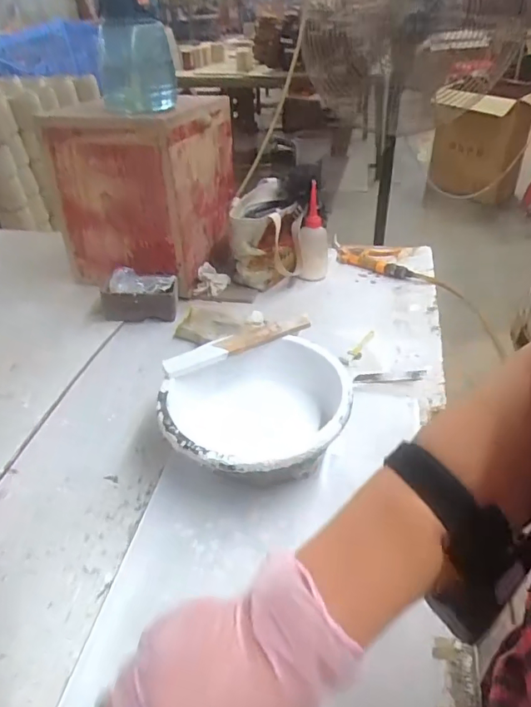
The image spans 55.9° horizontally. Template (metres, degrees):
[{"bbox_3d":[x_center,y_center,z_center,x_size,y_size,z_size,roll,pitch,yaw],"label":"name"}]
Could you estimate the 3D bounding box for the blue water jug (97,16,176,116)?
[{"bbox_3d":[-0.207,-0.460,0.801,0.115,0.123,0.093,-9,39,-6],"label":"blue water jug"}]

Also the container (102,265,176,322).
[{"bbox_3d":[-0.218,-0.106,0.865,0.126,0.059,0.074,-6,38,-2],"label":"container"}]

